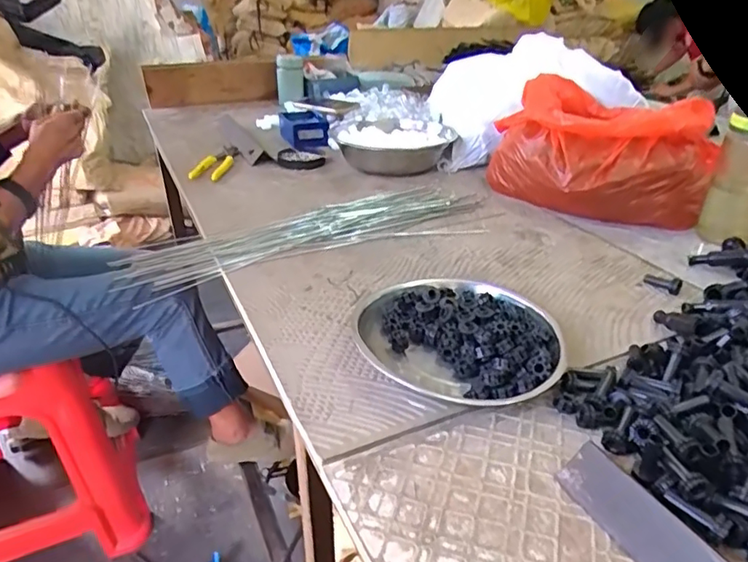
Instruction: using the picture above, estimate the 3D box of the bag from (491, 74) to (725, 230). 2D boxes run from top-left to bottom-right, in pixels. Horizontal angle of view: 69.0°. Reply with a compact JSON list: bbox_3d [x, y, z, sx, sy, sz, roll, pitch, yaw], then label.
[{"bbox_3d":[0.334,-0.201,0.818,0.299,0.140,0.283,9,32,16],"label":"bag"}]

